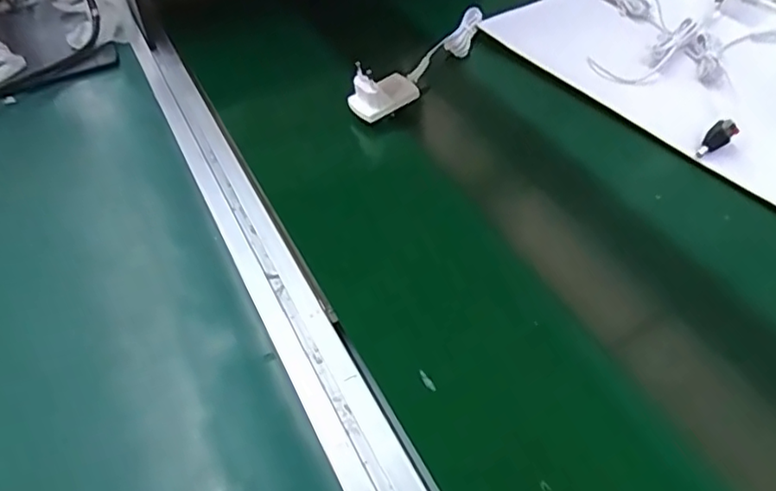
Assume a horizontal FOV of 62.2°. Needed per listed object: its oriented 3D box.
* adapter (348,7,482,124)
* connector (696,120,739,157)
[{"bbox_3d":[0.042,-0.191,0.638,0.044,0.037,0.216,26,52,27],"label":"adapter"},{"bbox_3d":[0.272,-0.088,0.535,0.038,0.012,0.015,-44,52,7],"label":"connector"}]

